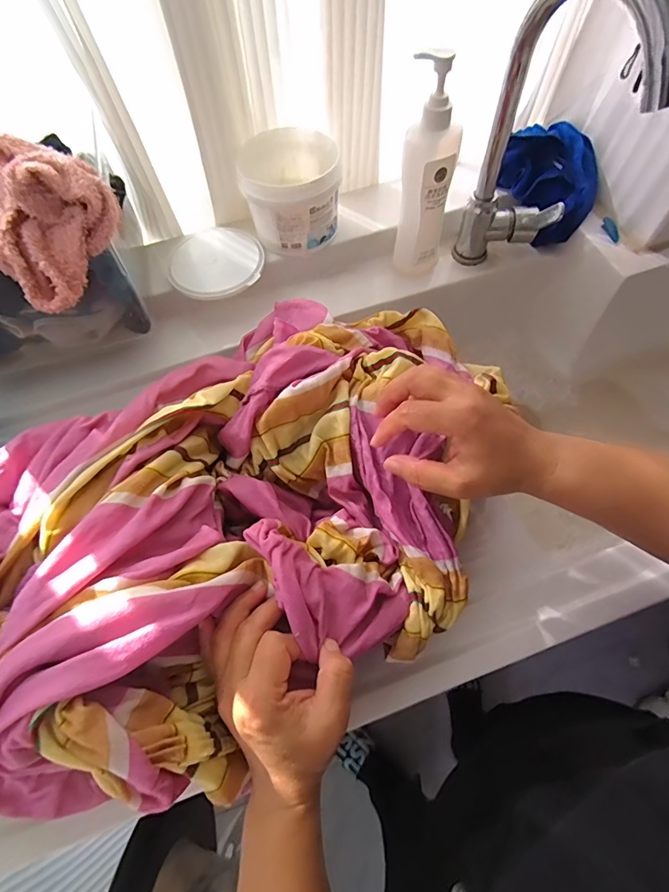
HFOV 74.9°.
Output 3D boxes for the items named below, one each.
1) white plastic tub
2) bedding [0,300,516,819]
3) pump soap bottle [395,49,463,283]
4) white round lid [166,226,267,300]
[{"bbox_3d":[-0.055,-0.328,0.569,0.114,0.091,0.122,-1,64,2],"label":"white plastic tub"},{"bbox_3d":[-0.064,0.024,0.365,0.352,0.145,0.511,41,72,19],"label":"bedding"},{"bbox_3d":[0.111,-0.313,0.520,0.062,0.225,0.053,9,64,6],"label":"pump soap bottle"},{"bbox_3d":[-0.159,-0.248,0.586,0.123,0.015,0.127,-8,64,-2],"label":"white round lid"}]

